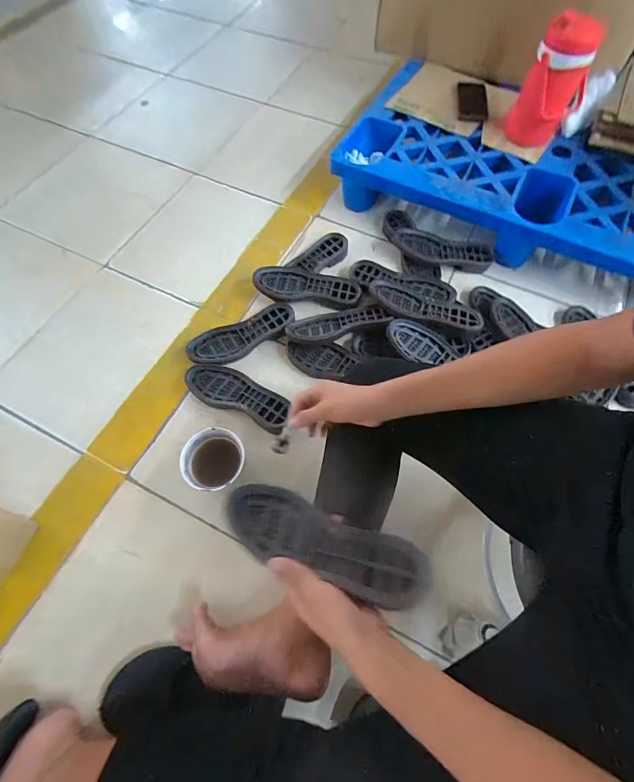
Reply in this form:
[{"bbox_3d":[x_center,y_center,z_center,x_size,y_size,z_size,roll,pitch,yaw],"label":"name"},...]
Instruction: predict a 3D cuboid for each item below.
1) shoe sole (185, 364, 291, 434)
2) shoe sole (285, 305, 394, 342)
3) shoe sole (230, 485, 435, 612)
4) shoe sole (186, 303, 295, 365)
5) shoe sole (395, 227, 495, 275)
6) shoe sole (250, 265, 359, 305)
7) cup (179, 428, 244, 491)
[{"bbox_3d":[-0.164,0.005,0.760,0.235,0.021,0.089,23,67,10],"label":"shoe sole"},{"bbox_3d":[0.045,-0.155,0.823,0.224,0.038,0.072,-13,66,-6],"label":"shoe sole"},{"bbox_3d":[0.004,0.175,0.427,0.242,0.016,0.076,15,65,22],"label":"shoe sole"},{"bbox_3d":[-0.166,-0.128,0.816,0.244,0.022,0.088,-27,68,-12],"label":"shoe sole"},{"bbox_3d":[0.313,-0.347,0.914,0.234,0.030,0.084,17,66,8],"label":"shoe sole"},{"bbox_3d":[-0.022,-0.248,0.863,0.250,0.033,0.096,3,65,1],"label":"shoe sole"},{"bbox_3d":[-0.190,0.132,0.686,0.112,0.054,0.109,0,65,0],"label":"cup"}]

